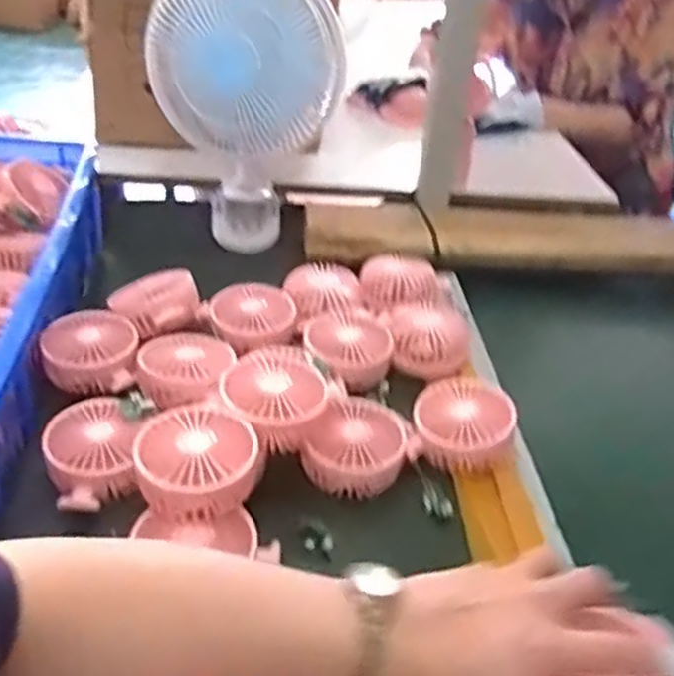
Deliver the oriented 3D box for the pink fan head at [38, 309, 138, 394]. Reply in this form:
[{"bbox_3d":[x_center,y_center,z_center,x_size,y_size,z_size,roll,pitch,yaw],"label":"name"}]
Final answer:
[{"bbox_3d":[-0.239,0.011,0.726,0.086,0.036,0.091,1,37,-8],"label":"pink fan head"}]

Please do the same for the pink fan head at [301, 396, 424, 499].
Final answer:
[{"bbox_3d":[0.022,0.096,0.647,0.082,0.041,0.088,22,39,19],"label":"pink fan head"}]

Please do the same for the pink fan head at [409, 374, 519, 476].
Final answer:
[{"bbox_3d":[0.115,0.078,0.683,0.089,0.046,0.089,-2,44,2],"label":"pink fan head"}]

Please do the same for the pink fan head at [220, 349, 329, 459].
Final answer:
[{"bbox_3d":[-0.053,0.052,0.629,0.087,0.044,0.095,0,37,-9],"label":"pink fan head"}]

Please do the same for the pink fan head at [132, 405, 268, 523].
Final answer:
[{"bbox_3d":[-0.104,0.094,0.565,0.092,0.048,0.088,-8,39,-20],"label":"pink fan head"}]

